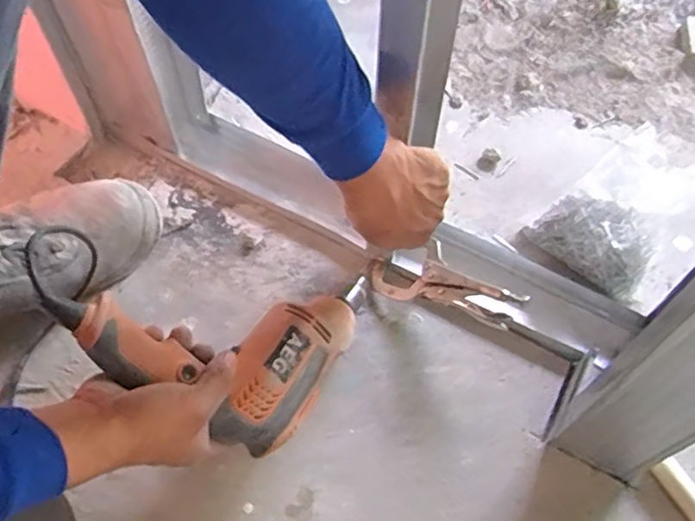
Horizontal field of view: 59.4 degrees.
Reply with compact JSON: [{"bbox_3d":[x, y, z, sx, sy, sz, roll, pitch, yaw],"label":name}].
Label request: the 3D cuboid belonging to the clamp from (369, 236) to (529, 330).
[{"bbox_3d":[0.097,0.018,0.610,0.160,0.019,0.066,16,60,32],"label":"clamp"}]

